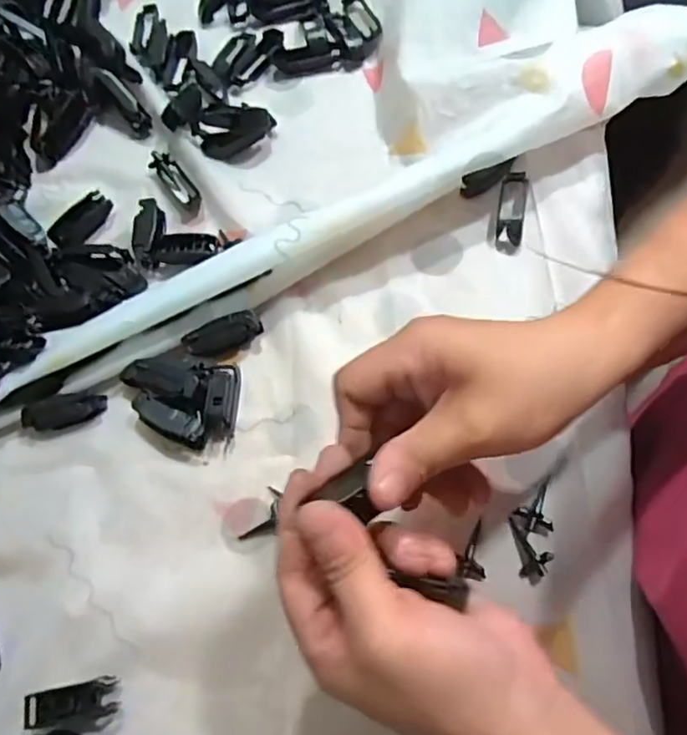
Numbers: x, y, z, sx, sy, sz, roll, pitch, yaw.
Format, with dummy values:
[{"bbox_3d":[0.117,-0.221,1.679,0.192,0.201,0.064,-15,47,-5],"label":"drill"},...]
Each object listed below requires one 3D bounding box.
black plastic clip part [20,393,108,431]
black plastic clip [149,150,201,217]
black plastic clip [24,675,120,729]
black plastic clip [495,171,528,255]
[{"bbox_3d":[-0.178,0.027,0.382,0.053,0.017,0.018,-11,67,4],"label":"black plastic clip part"},{"bbox_3d":[-0.121,-0.135,0.444,0.016,0.011,0.060,-38,67,-7],"label":"black plastic clip"},{"bbox_3d":[-0.139,0.175,0.312,0.044,0.007,0.023,-14,67,3],"label":"black plastic clip"},{"bbox_3d":[0.109,-0.102,0.394,0.017,0.007,0.059,8,69,12],"label":"black plastic clip"}]

